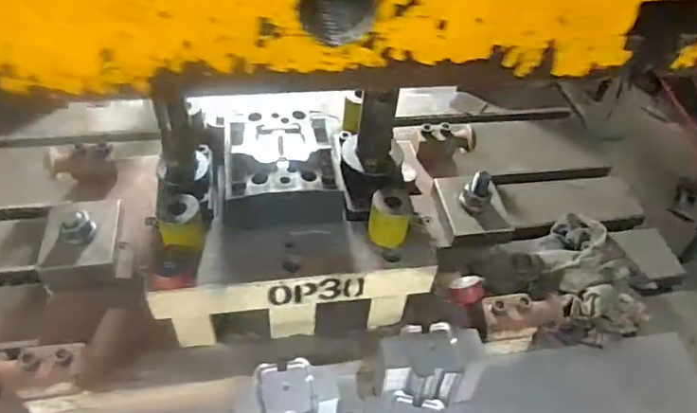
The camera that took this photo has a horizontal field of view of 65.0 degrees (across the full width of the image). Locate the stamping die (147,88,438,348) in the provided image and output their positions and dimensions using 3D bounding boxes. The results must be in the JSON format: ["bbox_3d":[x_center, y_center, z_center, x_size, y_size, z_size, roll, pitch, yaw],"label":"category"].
[{"bbox_3d":[-0.067,-0.009,0.617,0.282,0.205,0.238,-4,47,-9],"label":"stamping die"}]

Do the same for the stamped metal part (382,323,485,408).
[{"bbox_3d":[0.087,0.161,0.566,0.106,0.046,0.071,6,46,0],"label":"stamped metal part"}]

